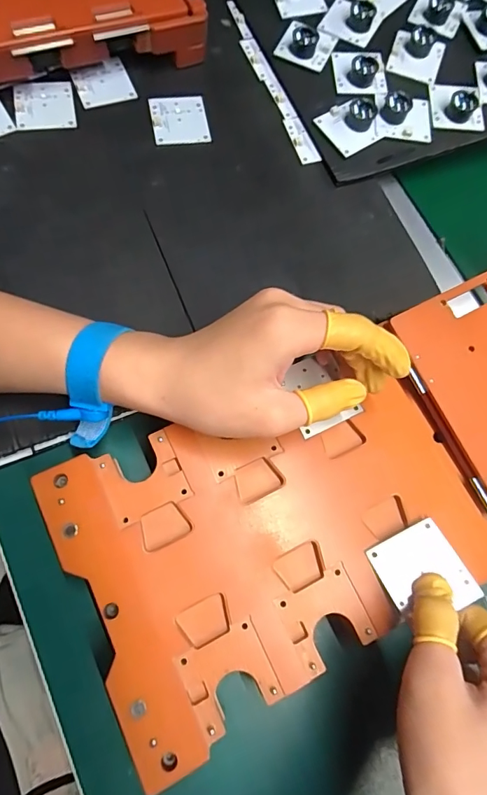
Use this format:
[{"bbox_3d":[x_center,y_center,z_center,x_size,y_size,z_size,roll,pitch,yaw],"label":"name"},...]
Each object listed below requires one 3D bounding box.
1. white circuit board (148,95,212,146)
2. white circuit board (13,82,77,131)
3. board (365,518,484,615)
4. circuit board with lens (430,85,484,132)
[{"bbox_3d":[-0.052,-0.228,0.360,0.046,0.004,0.047,-9,76,-10],"label":"white circuit board"},{"bbox_3d":[-0.158,-0.231,0.349,0.045,0.004,0.042,-9,80,-11],"label":"white circuit board"},{"bbox_3d":[0.101,0.098,0.248,0.044,0.004,0.047,-26,61,-5],"label":"board"},{"bbox_3d":[0.183,-0.250,0.371,0.045,0.018,0.048,4,72,-6],"label":"circuit board with lens"}]

